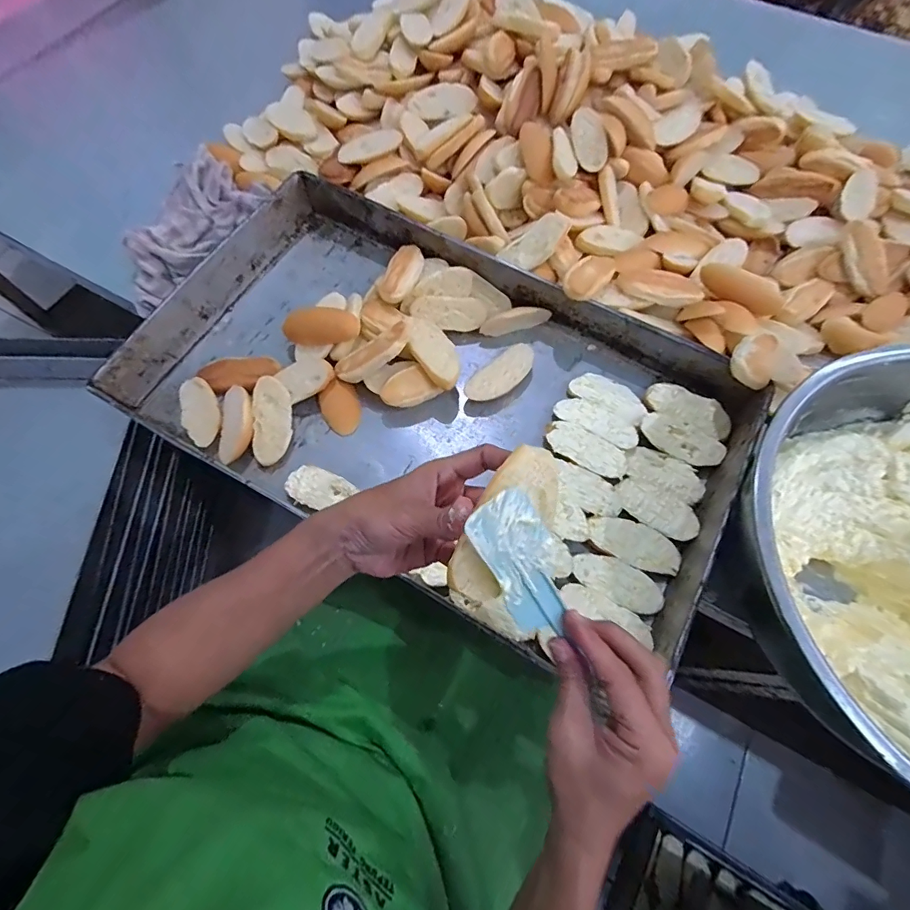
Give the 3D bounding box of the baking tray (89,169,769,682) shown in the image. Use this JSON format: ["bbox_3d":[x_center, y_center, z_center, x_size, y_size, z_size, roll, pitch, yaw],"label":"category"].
[{"bbox_3d":[-0.022,-0.060,0.489,0.610,0.066,0.375,31,71,12],"label":"baking tray"}]

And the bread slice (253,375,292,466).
[{"bbox_3d":[-0.199,-0.038,0.491,0.039,0.009,0.094,-3,83,-1],"label":"bread slice"}]

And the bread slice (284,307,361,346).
[{"bbox_3d":[-0.153,-0.146,0.510,0.082,0.015,0.042,7,111,5],"label":"bread slice"}]

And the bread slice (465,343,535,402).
[{"bbox_3d":[0.053,-0.089,0.515,0.091,0.022,0.039,-40,73,-15],"label":"bread slice"}]

